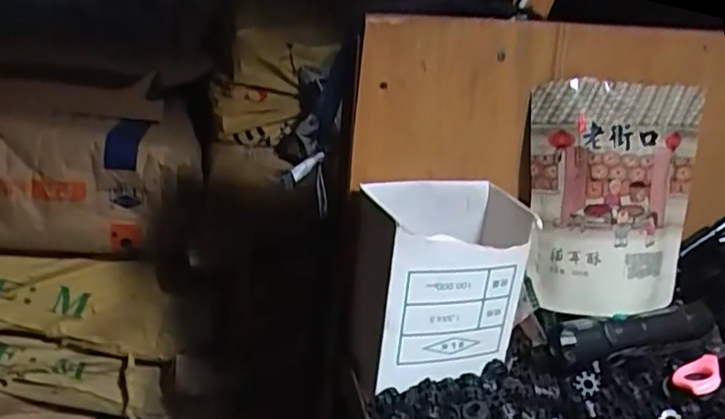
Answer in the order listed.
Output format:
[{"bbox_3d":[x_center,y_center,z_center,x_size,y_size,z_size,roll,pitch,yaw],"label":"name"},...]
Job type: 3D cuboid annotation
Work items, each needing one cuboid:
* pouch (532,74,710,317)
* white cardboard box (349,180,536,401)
[{"bbox_3d":[0.205,-0.009,0.524,0.138,0.188,0.031,5,5,-4],"label":"pouch"},{"bbox_3d":[0.063,0.056,0.514,0.123,0.135,0.090,-2,22,-15],"label":"white cardboard box"}]

